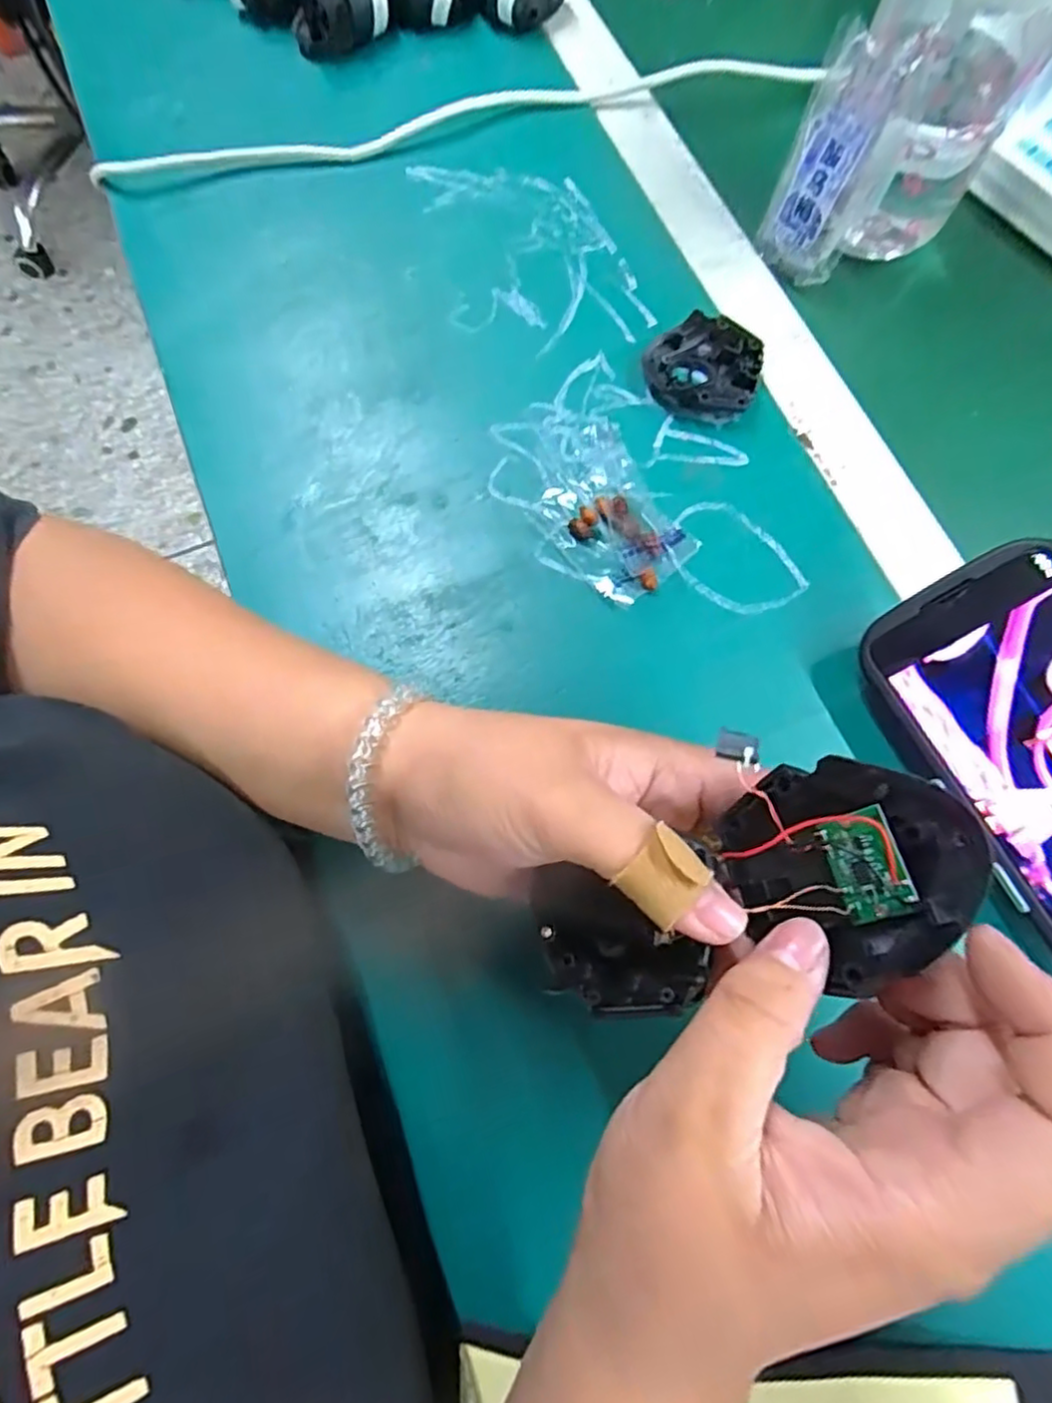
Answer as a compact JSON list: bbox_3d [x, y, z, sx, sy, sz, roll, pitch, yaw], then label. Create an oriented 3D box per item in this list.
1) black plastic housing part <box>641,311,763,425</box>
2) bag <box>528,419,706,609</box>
[{"bbox_3d":[0.093,-0.176,0.351,0.059,0.017,0.051,11,73,4],"label":"black plastic housing part"},{"bbox_3d":[0.036,-0.101,0.334,0.061,0.009,0.106,-28,75,-8],"label":"bag"}]

